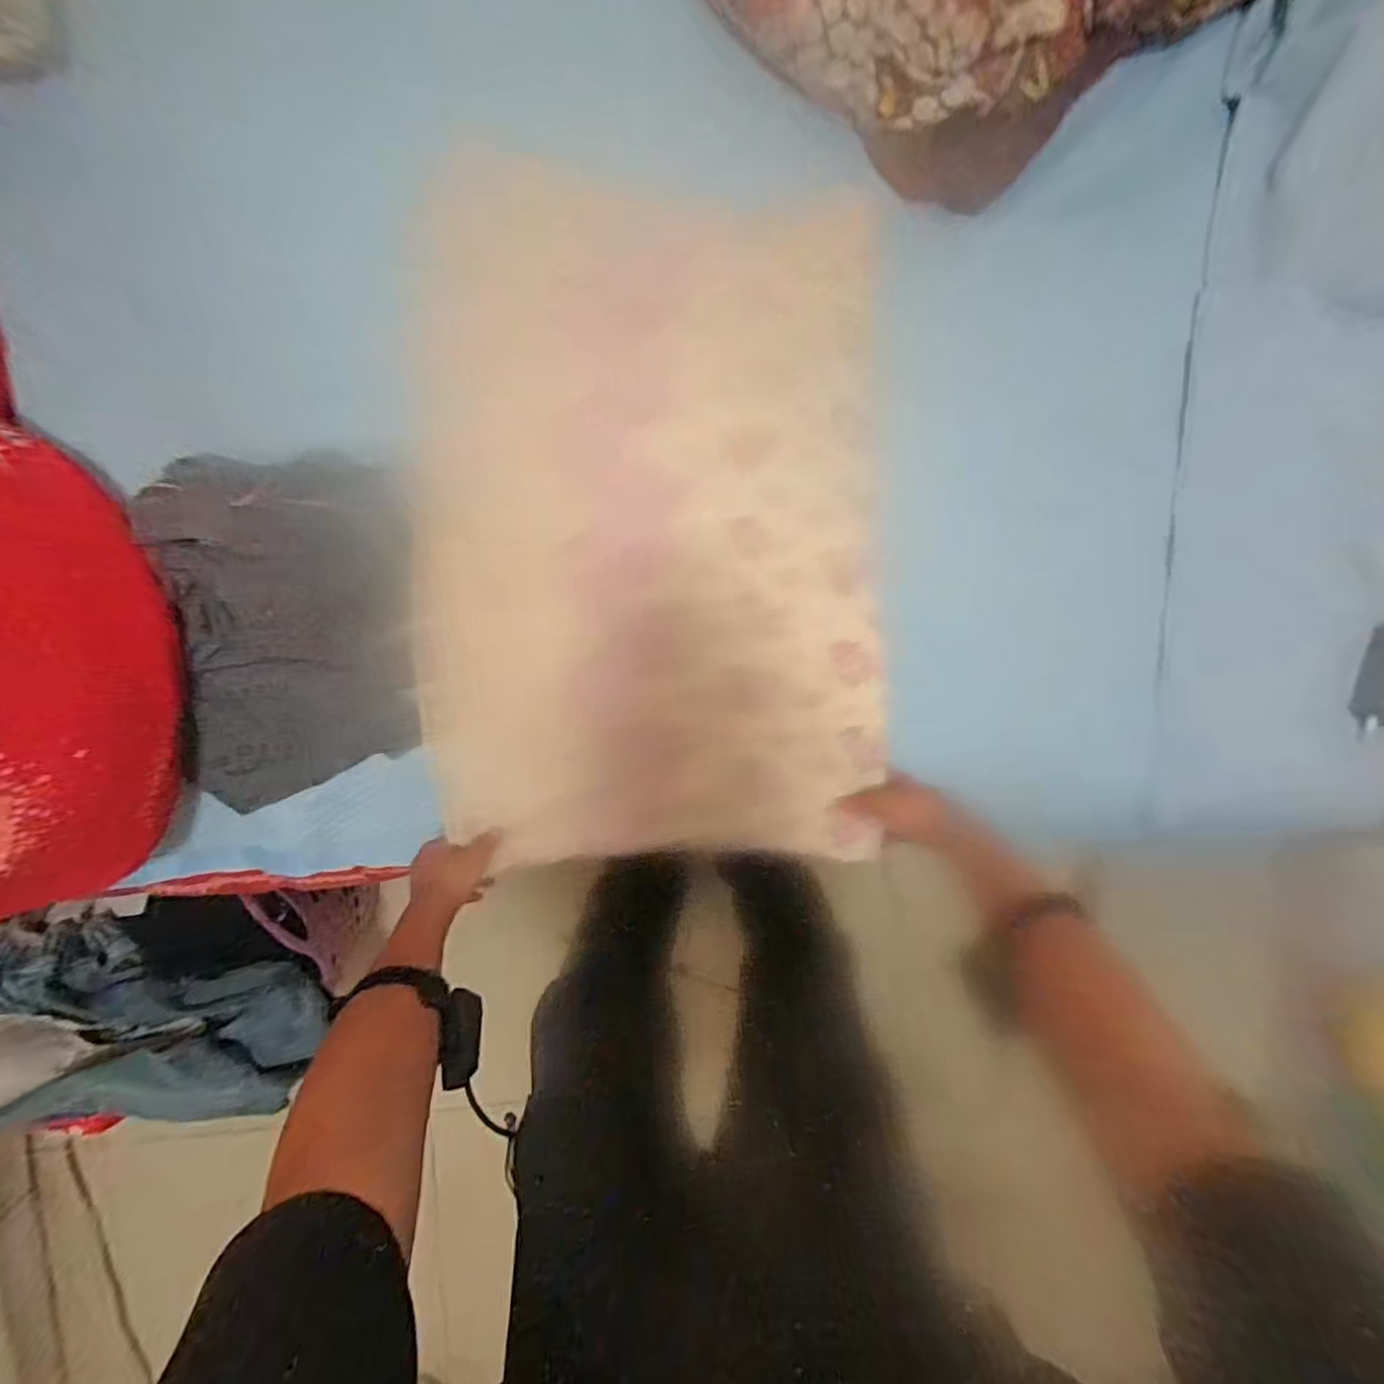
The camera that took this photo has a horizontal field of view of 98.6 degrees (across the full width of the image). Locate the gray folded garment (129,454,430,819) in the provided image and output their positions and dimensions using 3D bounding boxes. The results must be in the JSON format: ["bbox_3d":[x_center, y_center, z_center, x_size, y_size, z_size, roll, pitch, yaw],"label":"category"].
[{"bbox_3d":[-0.422,-0.062,0.643,0.223,0.093,0.357,-4,97,-7],"label":"gray folded garment"}]

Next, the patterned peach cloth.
[{"bbox_3d":[-0.040,-0.150,0.656,0.499,0.100,0.681,1,96,-7],"label":"patterned peach cloth"}]

